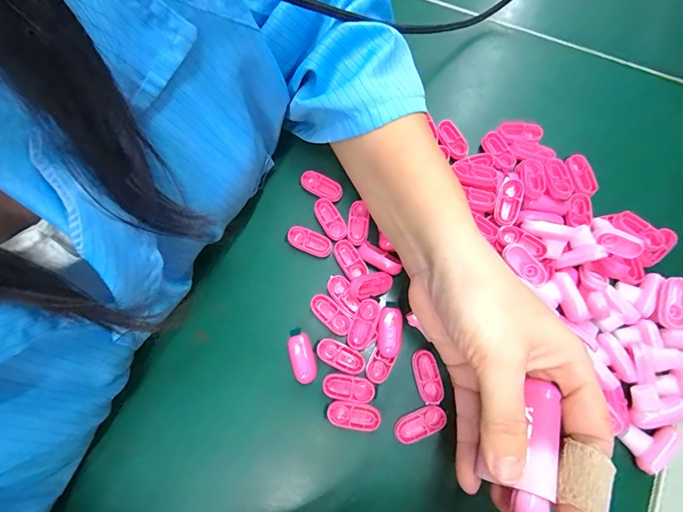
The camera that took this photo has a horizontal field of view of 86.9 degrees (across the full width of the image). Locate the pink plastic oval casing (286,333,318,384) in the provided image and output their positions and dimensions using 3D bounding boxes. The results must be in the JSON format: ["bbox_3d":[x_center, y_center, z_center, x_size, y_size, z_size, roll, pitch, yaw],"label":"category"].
[{"bbox_3d":[-0.026,0.069,0.243,0.016,0.007,0.031,-17,74,-4],"label":"pink plastic oval casing"}]

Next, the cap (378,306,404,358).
[{"bbox_3d":[0.033,0.051,0.241,0.016,0.015,0.031,3,74,1],"label":"cap"}]

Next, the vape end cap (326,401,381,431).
[{"bbox_3d":[0.008,0.103,0.233,0.034,0.004,0.015,7,74,2],"label":"vape end cap"}]

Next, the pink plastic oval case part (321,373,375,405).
[{"bbox_3d":[0.005,0.088,0.237,0.033,0.004,0.015,8,74,3],"label":"pink plastic oval case part"}]

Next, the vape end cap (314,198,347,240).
[{"bbox_3d":[-0.009,-0.028,0.272,0.016,0.004,0.035,-33,76,-9],"label":"vape end cap"}]

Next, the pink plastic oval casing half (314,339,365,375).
[{"bbox_3d":[-0.001,0.069,0.245,0.034,0.004,0.016,26,76,8],"label":"pink plastic oval casing half"}]

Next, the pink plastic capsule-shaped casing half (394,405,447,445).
[{"bbox_3d":[0.050,0.107,0.229,0.034,0.004,0.016,-23,75,-6],"label":"pink plastic capsule-shaped casing half"}]

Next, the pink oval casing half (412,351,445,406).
[{"bbox_3d":[0.057,0.080,0.237,0.015,0.004,0.033,-12,74,-3],"label":"pink oval casing half"}]

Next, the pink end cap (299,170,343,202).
[{"bbox_3d":[-0.016,-0.055,0.280,0.034,0.005,0.016,29,76,8],"label":"pink end cap"}]

